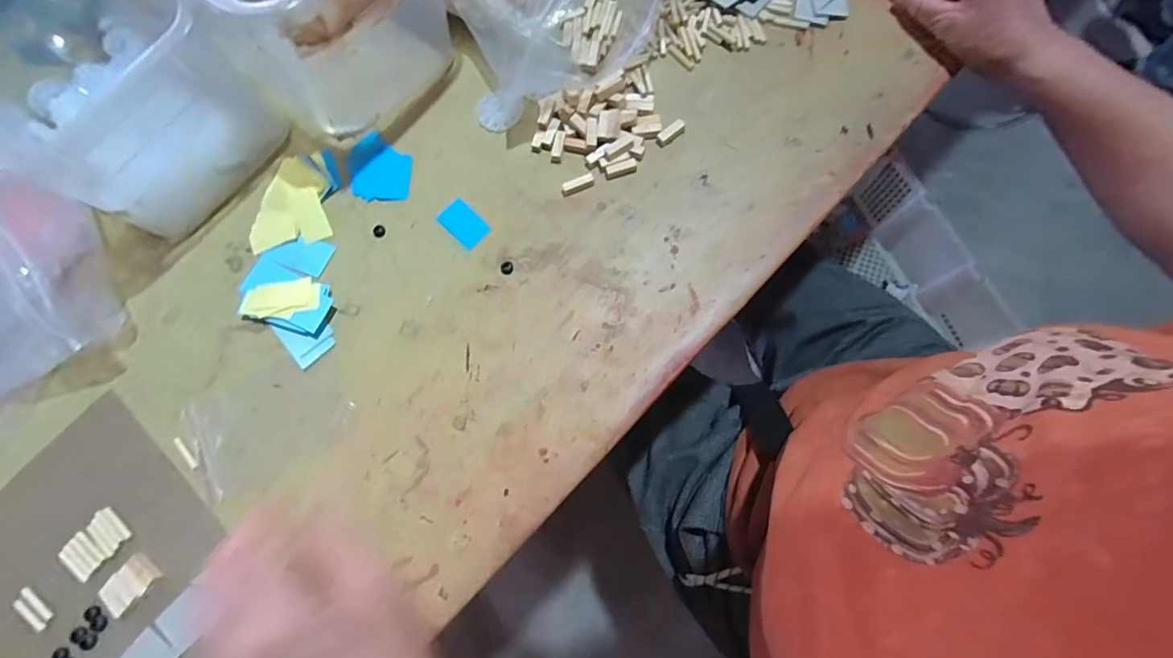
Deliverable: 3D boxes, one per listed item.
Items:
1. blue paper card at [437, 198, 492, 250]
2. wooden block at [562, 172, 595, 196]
[{"bbox_3d":[-0.101,-0.087,0.417,0.045,0.004,0.026,41,85,18],"label":"blue paper card"},{"bbox_3d":[-0.007,-0.117,0.410,0.027,0.008,0.009,-23,72,-3],"label":"wooden block"}]

